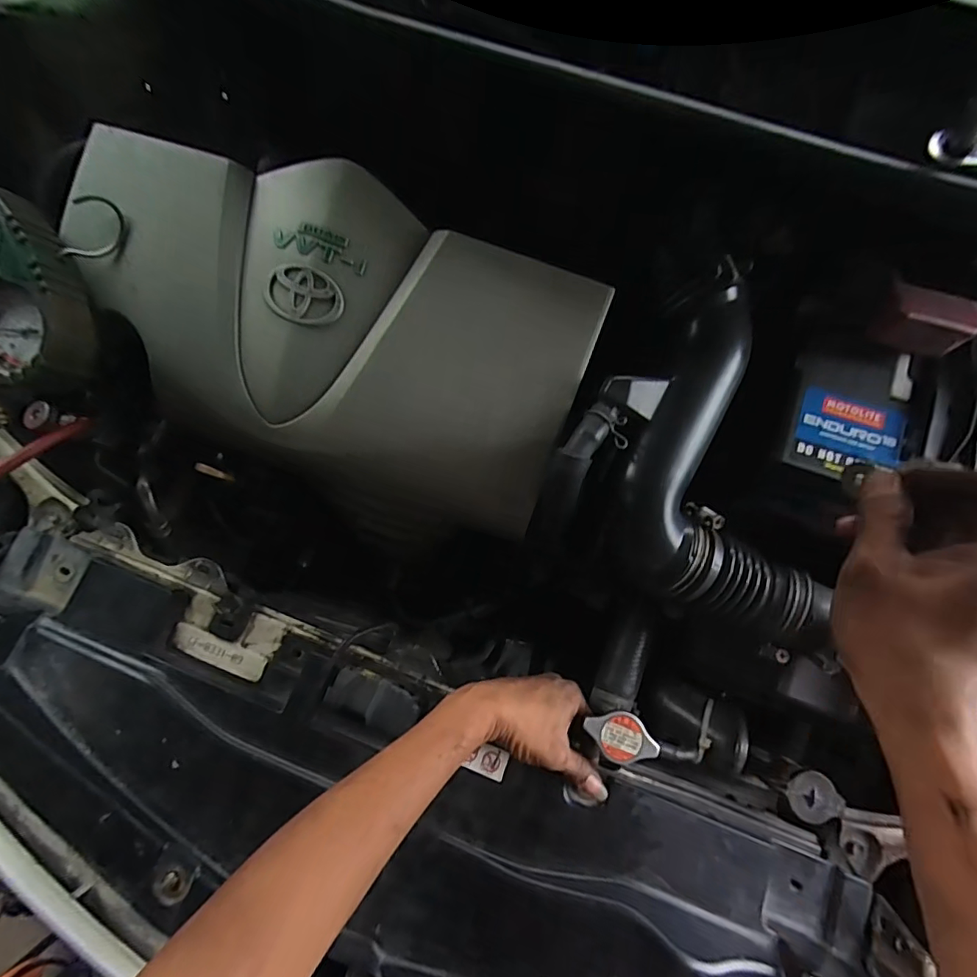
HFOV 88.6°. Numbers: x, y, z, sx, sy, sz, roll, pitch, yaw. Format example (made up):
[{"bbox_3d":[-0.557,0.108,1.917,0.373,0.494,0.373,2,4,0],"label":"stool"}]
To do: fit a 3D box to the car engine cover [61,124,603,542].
[{"bbox_3d":[-0.149,-0.134,0.461,0.458,0.148,0.217,22,81,5],"label":"car engine cover"}]

